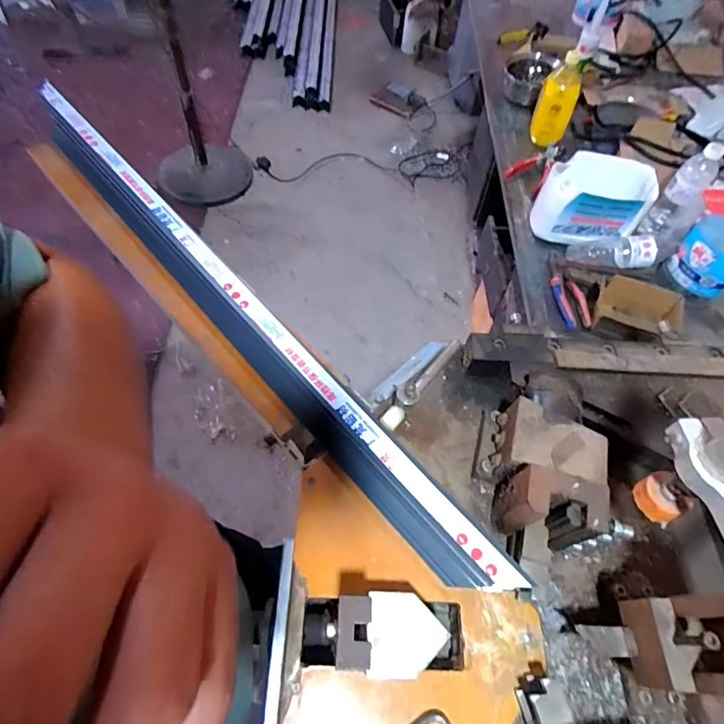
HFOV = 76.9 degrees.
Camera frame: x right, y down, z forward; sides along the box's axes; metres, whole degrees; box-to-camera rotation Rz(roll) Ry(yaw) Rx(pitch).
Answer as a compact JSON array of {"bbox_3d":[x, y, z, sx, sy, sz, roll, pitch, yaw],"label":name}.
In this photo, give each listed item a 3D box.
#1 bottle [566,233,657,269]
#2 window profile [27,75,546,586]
[{"bbox_3d":[0.511,-0.229,0.943,0.179,0.053,0.075,-7,61,-7],"label":"bottle"},{"bbox_3d":[-0.231,-0.128,0.684,0.065,0.078,1.159,-36,68,-21],"label":"window profile"}]

